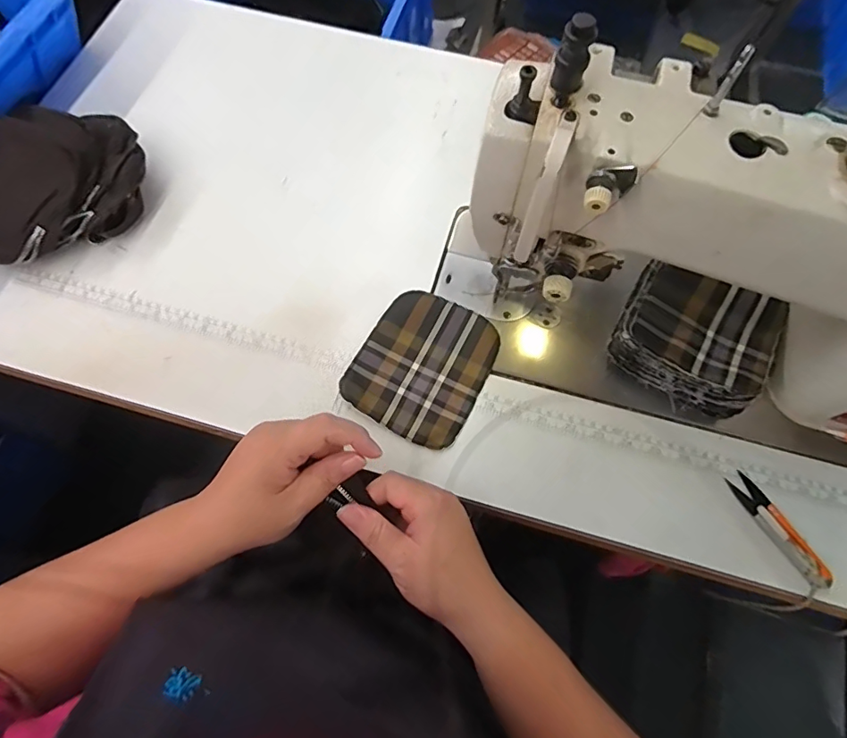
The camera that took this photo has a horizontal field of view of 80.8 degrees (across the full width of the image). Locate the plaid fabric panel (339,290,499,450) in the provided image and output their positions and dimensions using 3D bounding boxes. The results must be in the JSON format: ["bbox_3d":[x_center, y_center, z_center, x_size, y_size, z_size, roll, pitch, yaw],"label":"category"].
[{"bbox_3d":[0.000,-0.005,0.468,0.116,0.007,0.138,28,71,9],"label":"plaid fabric panel"}]

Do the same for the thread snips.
[{"bbox_3d":[0.298,0.133,0.415,0.023,0.014,0.098,-29,72,-12],"label":"thread snips"}]

